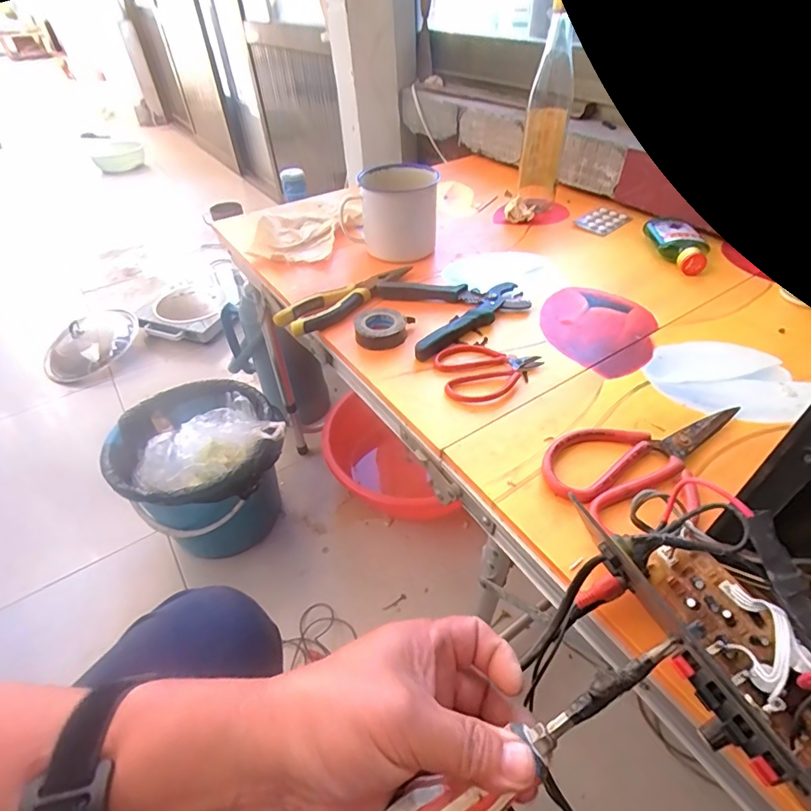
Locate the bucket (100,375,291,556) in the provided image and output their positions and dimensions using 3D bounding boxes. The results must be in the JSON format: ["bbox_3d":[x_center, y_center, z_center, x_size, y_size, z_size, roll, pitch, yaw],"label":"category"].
[{"bbox_3d":[-0.373,0.131,0.900,0.269,0.264,0.276,-1,44,1],"label":"bucket"}]

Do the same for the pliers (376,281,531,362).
[{"bbox_3d":[0.061,-0.115,0.536,0.152,0.016,0.140,-16,45,-14],"label":"pliers"}]

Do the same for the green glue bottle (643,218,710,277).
[{"bbox_3d":[0.357,-0.211,0.616,0.057,0.033,0.110,2,44,5],"label":"green glue bottle"}]

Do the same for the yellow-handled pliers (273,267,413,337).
[{"bbox_3d":[-0.069,-0.130,0.550,0.048,0.016,0.172,31,53,30],"label":"yellow-handled pliers"}]

